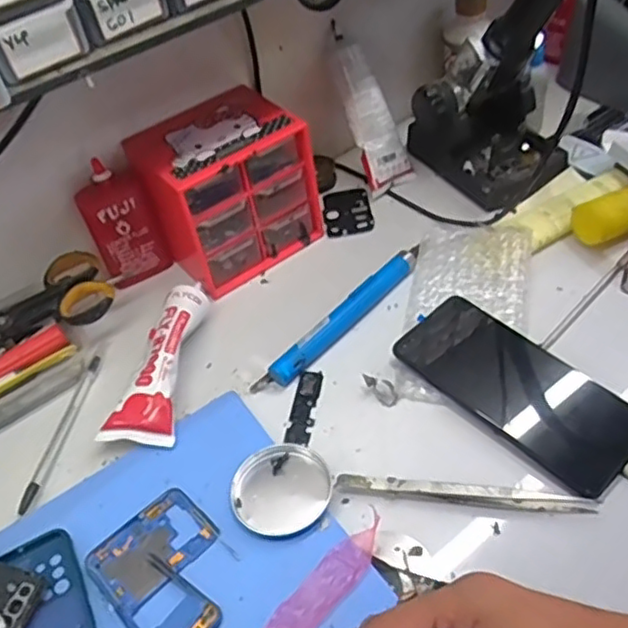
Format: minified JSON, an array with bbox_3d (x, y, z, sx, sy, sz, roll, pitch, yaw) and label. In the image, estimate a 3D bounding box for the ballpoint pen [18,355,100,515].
[{"bbox_3d":[-0.188,0.085,0.485,0.012,0.011,0.134,2,50,8],"label":"ballpoint pen"}]

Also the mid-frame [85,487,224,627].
[{"bbox_3d":[-0.099,0.167,0.391,0.094,0.014,0.111,22,48,33],"label":"mid-frame"}]

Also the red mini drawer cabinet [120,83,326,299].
[{"bbox_3d":[-0.078,-0.112,0.575,0.129,0.115,0.104,-30,48,-23],"label":"red mini drawer cabinet"}]

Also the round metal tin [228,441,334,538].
[{"bbox_3d":[-0.021,0.114,0.423,0.059,0.011,0.061,-3,49,3],"label":"round metal tin"}]

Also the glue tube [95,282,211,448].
[{"bbox_3d":[-0.118,0.034,0.499,0.049,0.025,0.135,4,50,9],"label":"glue tube"}]

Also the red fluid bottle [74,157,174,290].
[{"bbox_3d":[-0.165,-0.076,0.565,0.053,0.114,0.026,-38,52,-23],"label":"red fluid bottle"}]

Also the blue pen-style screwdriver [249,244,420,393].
[{"bbox_3d":[0.026,0.003,0.526,0.023,0.018,0.182,35,61,30],"label":"blue pen-style screwdriver"}]

